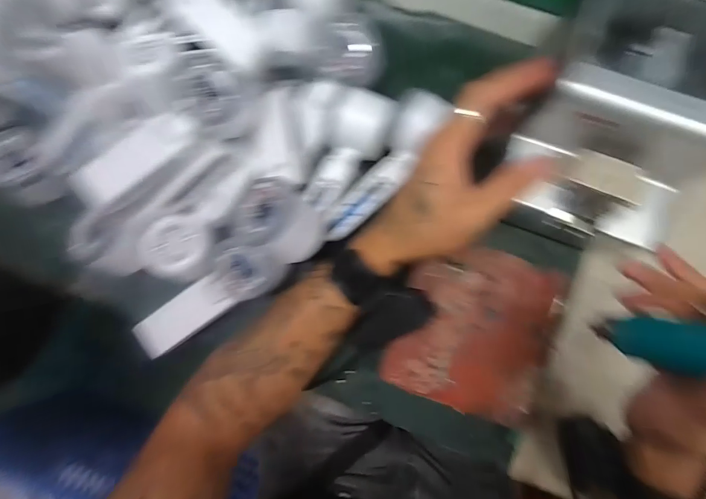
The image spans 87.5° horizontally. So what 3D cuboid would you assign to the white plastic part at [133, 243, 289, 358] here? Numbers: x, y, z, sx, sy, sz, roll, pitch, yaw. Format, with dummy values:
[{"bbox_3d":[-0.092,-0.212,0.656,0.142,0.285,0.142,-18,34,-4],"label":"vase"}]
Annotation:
[{"bbox_3d":[-0.137,0.047,0.351,0.159,0.026,0.048,-32,84,14],"label":"white plastic part"}]

